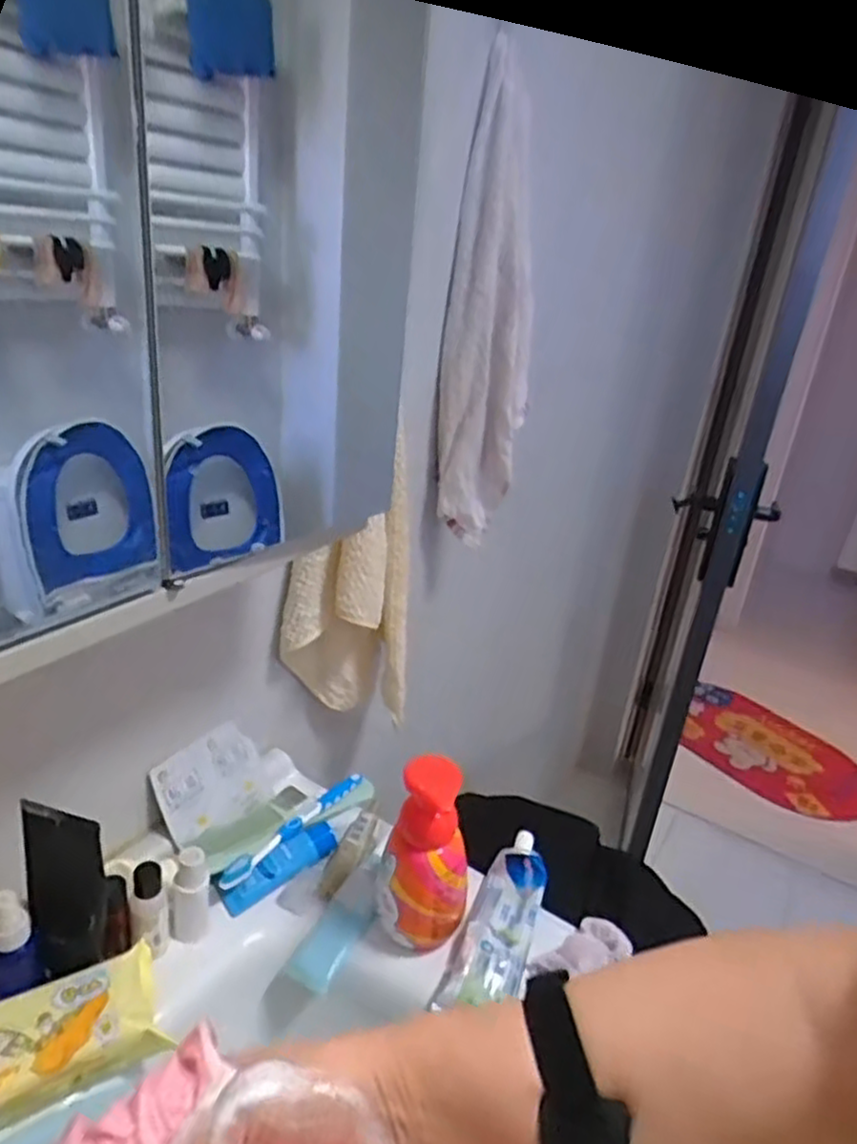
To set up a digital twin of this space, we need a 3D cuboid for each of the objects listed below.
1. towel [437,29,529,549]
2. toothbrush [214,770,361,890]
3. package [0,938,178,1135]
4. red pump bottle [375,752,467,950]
[{"bbox_3d":[0.071,-0.286,0.833,0.098,0.486,0.080,9,24,7],"label":"towel"},{"bbox_3d":[-0.120,0.230,0.675,0.024,0.017,0.172,19,27,26],"label":"toothbrush"},{"bbox_3d":[-0.242,0.304,0.484,0.130,0.034,0.075,-11,29,-33],"label":"package"},{"bbox_3d":[-0.002,0.218,0.574,0.067,0.147,0.050,7,24,3],"label":"red pump bottle"}]

